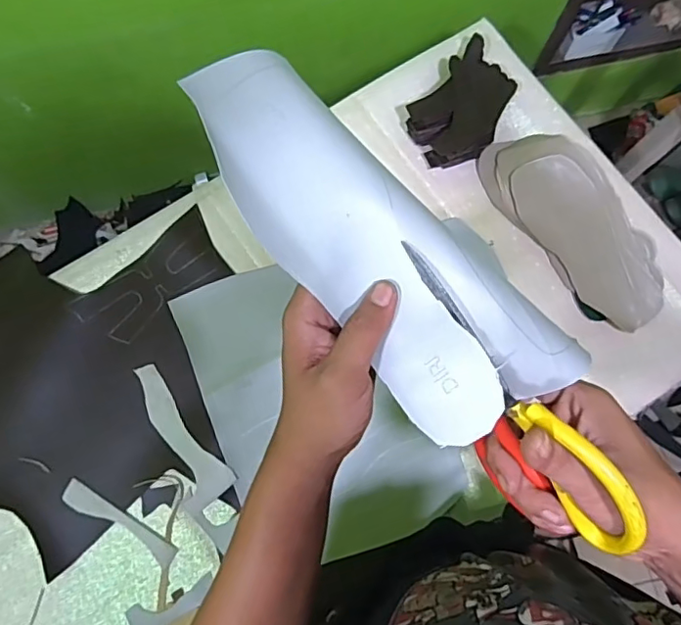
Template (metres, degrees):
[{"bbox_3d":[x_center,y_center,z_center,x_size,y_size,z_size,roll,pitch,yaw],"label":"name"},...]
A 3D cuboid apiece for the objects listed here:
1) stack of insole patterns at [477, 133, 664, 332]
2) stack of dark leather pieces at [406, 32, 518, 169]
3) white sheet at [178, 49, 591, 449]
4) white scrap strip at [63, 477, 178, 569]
[{"bbox_3d":[0.335,-0.129,0.786,0.138,0.038,0.313,-34,78,-9],"label":"stack of insole patterns"},{"bbox_3d":[0.181,-0.295,0.810,0.117,0.059,0.181,38,77,8],"label":"stack of dark leather pieces"},{"bbox_3d":[0.024,-0.033,0.322,0.269,0.030,0.104,45,78,-6],"label":"white sheet"},{"bbox_3d":[-0.278,0.264,0.701,0.159,0.008,0.027,31,77,7],"label":"white scrap strip"}]

